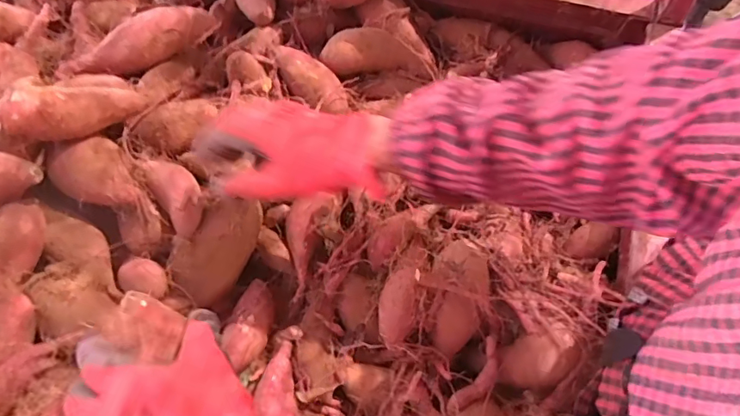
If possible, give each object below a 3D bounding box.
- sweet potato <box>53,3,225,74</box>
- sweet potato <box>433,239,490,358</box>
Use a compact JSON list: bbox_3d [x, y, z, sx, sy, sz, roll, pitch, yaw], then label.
[{"bbox_3d":[-0.268,-0.191,0.601,0.180,0.047,0.051,-30,73,-13],"label":"sweet potato"},{"bbox_3d":[0.089,0.085,0.515,0.054,0.035,0.117,11,69,3],"label":"sweet potato"}]

